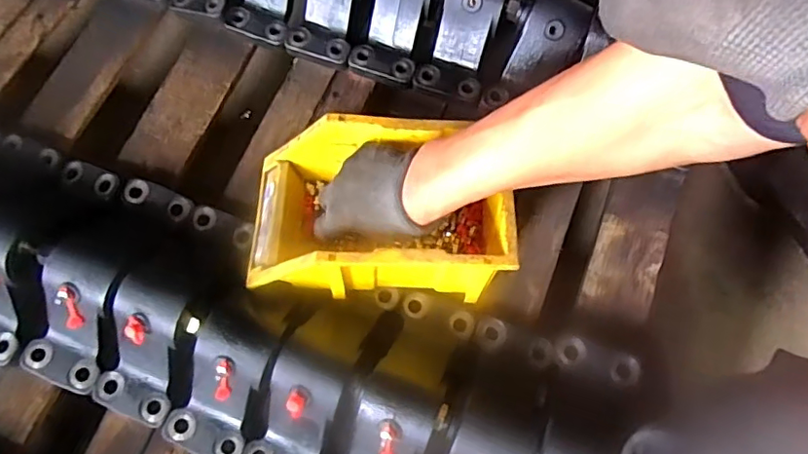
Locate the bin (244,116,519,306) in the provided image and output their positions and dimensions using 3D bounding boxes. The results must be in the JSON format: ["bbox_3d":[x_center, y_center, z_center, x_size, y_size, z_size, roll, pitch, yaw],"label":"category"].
[{"bbox_3d":[-0.029,-0.020,0.549,0.250,0.114,0.154,-1,72,0],"label":"bin"}]

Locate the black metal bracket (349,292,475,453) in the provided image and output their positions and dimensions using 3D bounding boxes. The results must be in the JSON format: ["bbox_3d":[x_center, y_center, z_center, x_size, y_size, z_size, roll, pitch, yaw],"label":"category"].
[{"bbox_3d":[0.000,0.165,0.512,0.084,0.061,0.221,21,73,7],"label":"black metal bracket"}]

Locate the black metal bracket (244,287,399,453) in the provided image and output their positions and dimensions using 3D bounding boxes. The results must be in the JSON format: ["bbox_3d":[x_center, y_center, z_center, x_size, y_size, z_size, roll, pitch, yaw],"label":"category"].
[{"bbox_3d":[-0.079,0.142,0.518,0.093,0.059,0.210,21,73,7],"label":"black metal bracket"}]

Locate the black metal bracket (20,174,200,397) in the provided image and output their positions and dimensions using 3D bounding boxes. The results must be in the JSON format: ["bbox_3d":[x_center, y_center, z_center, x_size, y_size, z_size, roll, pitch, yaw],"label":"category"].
[{"bbox_3d":[-0.307,0.049,0.559,0.088,0.072,0.223,23,74,7],"label":"black metal bracket"}]

